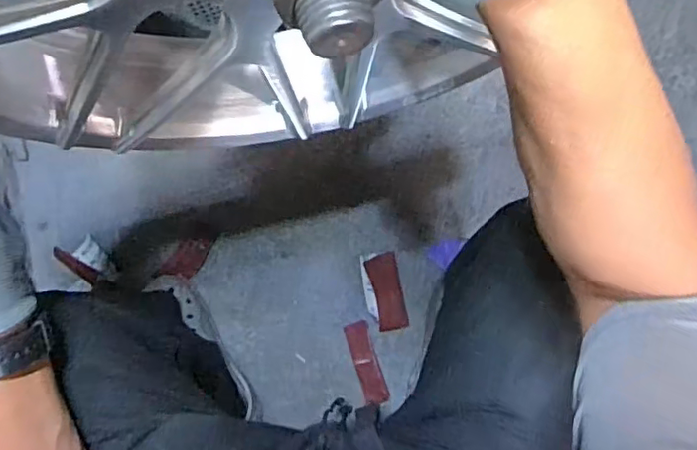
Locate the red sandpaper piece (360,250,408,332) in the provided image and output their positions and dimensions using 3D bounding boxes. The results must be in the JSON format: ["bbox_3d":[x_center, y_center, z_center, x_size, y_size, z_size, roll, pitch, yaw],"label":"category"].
[{"bbox_3d":[0.057,0.105,0.927,0.056,0.012,0.122,-9,78,-1],"label":"red sandpaper piece"}]

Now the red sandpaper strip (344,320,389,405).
[{"bbox_3d":[0.028,0.212,0.897,0.035,0.004,0.125,-19,72,1],"label":"red sandpaper strip"}]

